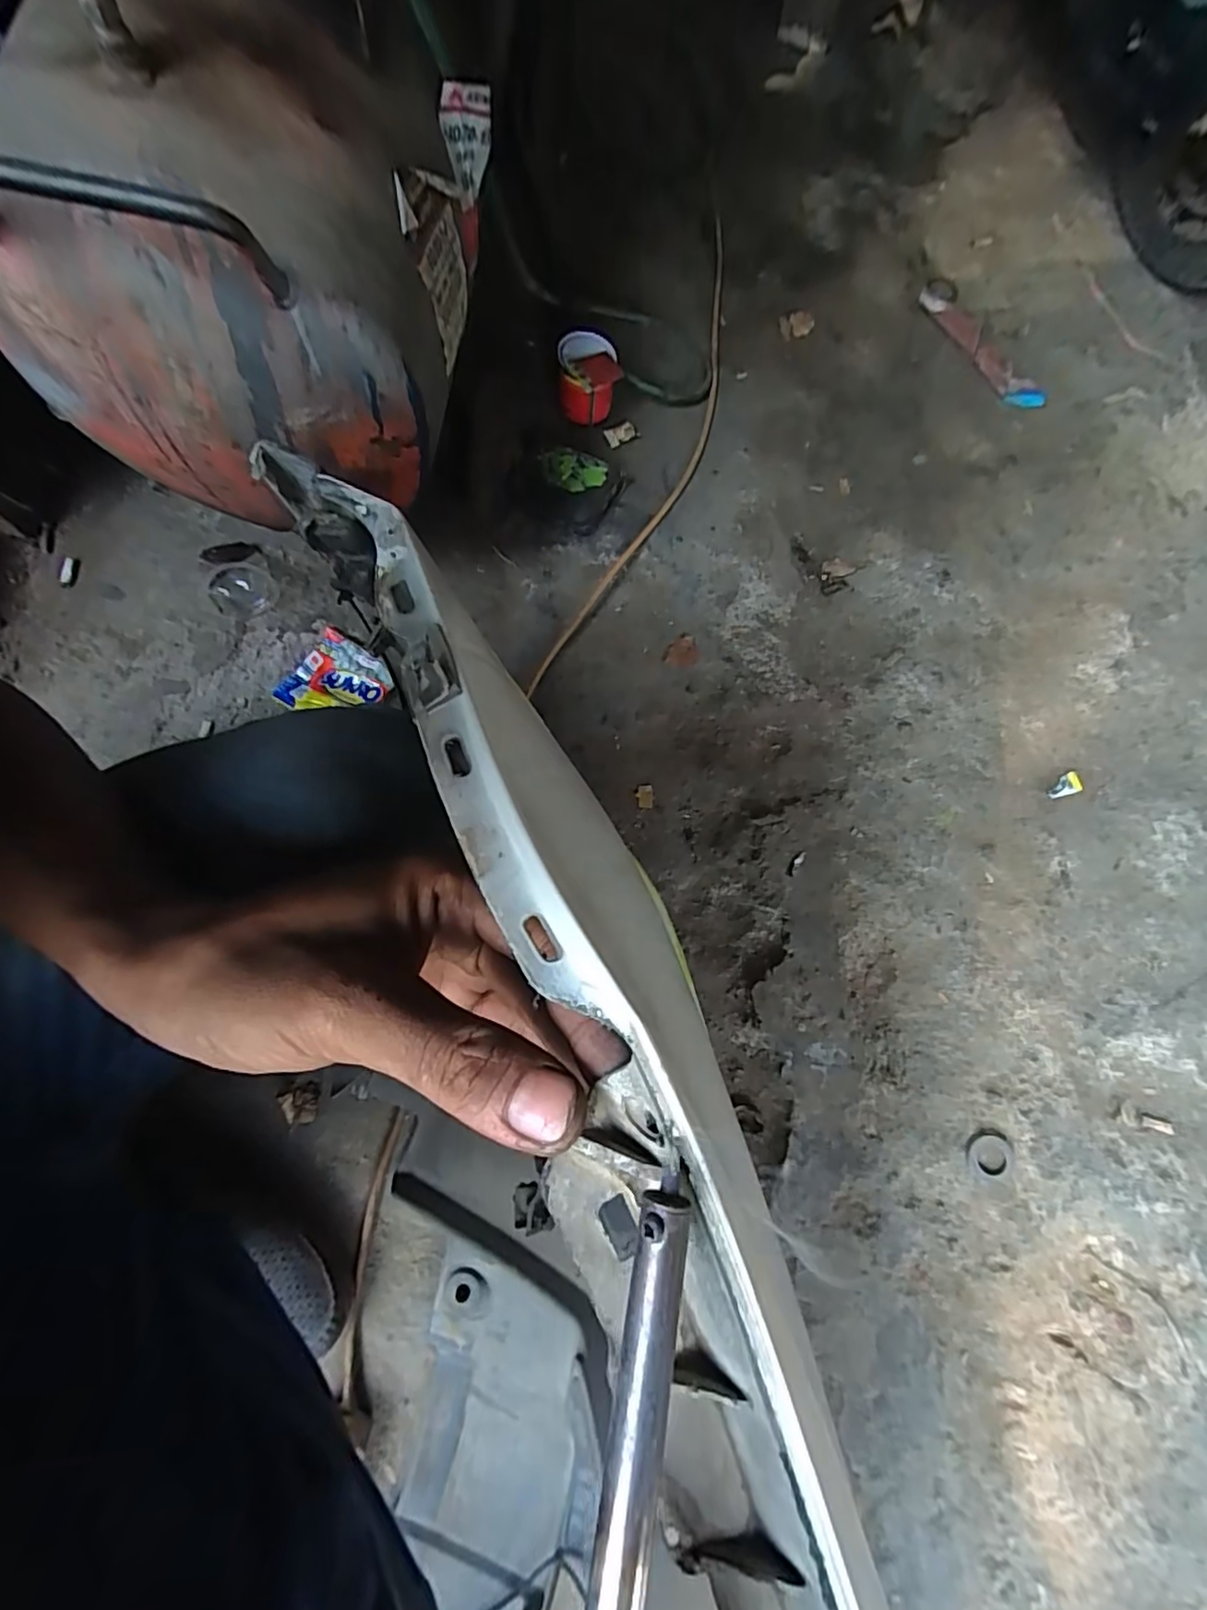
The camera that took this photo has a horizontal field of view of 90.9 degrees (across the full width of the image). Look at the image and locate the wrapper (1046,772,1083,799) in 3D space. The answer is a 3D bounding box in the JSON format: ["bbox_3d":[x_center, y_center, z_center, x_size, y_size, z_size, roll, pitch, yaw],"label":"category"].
[{"bbox_3d":[0.555,-0.023,0.718,0.053,0.006,0.025,-15,75,-5],"label":"wrapper"}]

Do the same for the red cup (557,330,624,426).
[{"bbox_3d":[-0.019,-0.539,0.761,0.078,0.078,0.074,-2,74,-6],"label":"red cup"}]

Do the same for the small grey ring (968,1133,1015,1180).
[{"bbox_3d":[0.381,0.345,0.582,0.042,0.004,0.040,0,74,-1],"label":"small grey ring"}]

